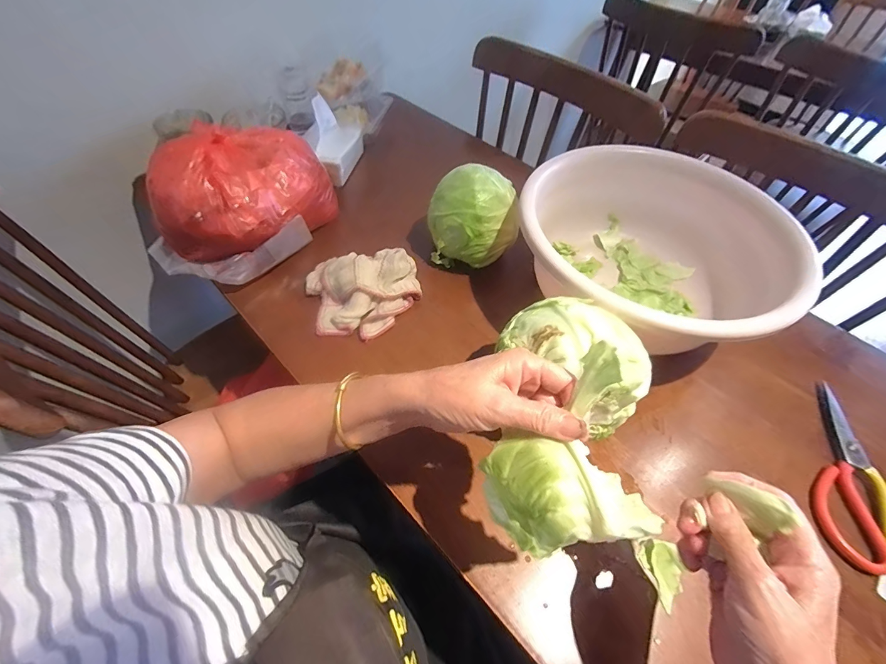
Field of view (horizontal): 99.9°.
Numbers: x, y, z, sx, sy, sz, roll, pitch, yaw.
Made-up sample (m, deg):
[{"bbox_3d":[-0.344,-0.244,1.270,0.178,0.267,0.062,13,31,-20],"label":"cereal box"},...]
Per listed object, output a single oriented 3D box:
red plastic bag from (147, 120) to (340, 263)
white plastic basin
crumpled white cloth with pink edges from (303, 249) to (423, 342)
[{"bbox_3d":[-0.279,-0.206,0.534,0.222,0.130,0.176,-4,55,-6],"label":"red plastic bag"},{"bbox_3d":[0.251,-0.093,0.495,0.305,0.130,0.328,2,55,-2],"label":"white plastic basin"},{"bbox_3d":[-0.105,-0.062,0.502,0.150,0.043,0.137,-17,58,-15],"label":"crumpled white cloth with pink edges"}]

